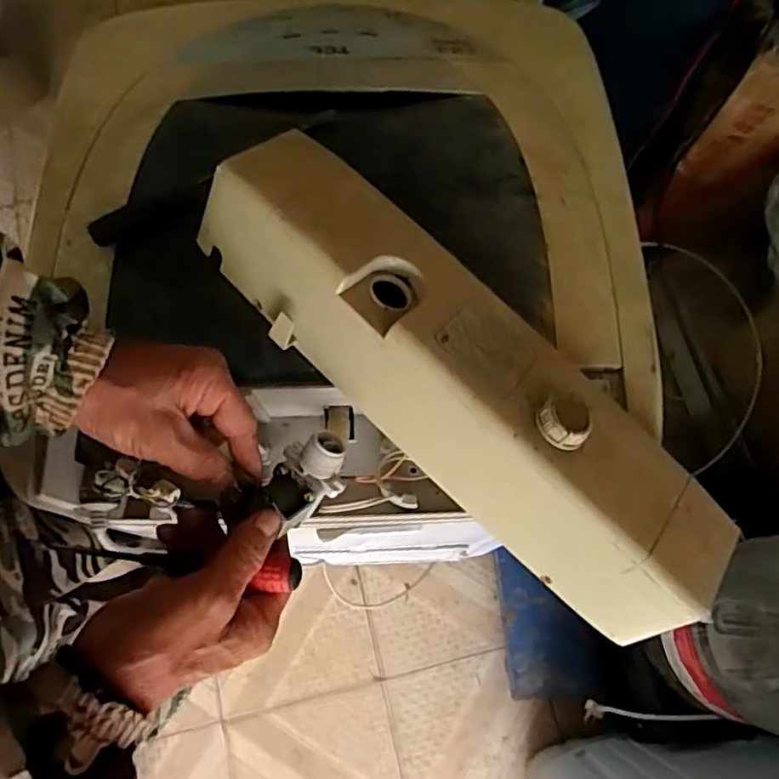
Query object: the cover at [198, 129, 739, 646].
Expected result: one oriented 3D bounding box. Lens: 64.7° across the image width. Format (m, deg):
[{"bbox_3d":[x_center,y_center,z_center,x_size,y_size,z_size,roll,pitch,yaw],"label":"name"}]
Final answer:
[{"bbox_3d":[0.047,-0.011,0.415,0.418,0.083,0.126,43,78,12],"label":"cover"}]

